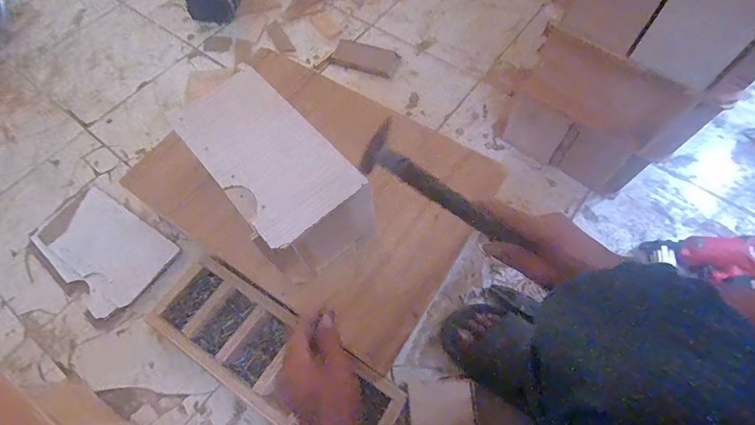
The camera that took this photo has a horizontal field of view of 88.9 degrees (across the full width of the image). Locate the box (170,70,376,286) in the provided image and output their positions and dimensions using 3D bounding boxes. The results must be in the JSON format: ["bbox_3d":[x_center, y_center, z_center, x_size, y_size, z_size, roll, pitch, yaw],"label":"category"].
[{"bbox_3d":[-0.132,-0.051,0.513,0.139,0.122,0.262,-36,68,-14],"label":"box"}]

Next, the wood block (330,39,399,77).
[{"bbox_3d":[-0.028,-0.352,0.879,0.146,0.027,0.069,14,67,7],"label":"wood block"}]

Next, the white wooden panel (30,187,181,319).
[{"bbox_3d":[-0.496,0.060,0.689,0.240,0.014,0.153,33,71,14],"label":"white wooden panel"}]

